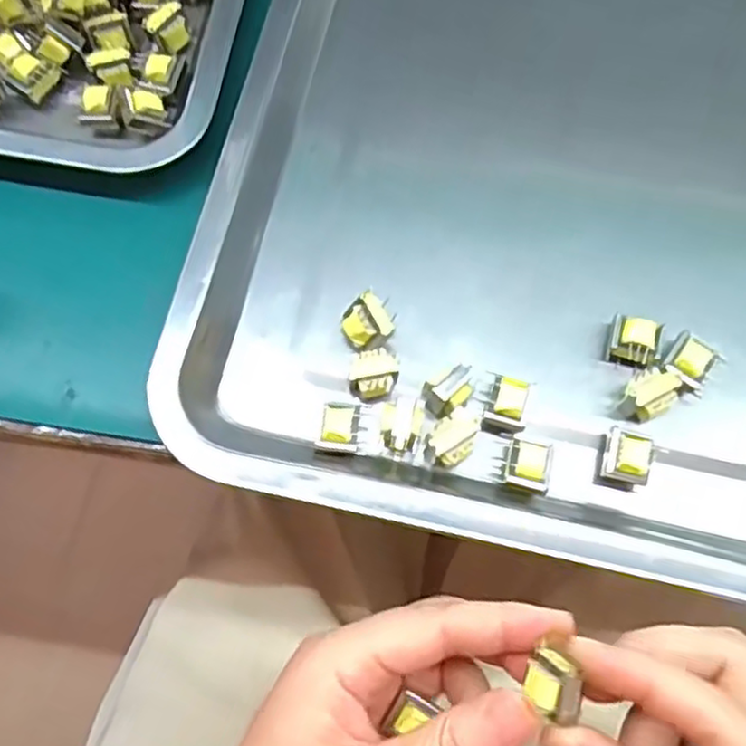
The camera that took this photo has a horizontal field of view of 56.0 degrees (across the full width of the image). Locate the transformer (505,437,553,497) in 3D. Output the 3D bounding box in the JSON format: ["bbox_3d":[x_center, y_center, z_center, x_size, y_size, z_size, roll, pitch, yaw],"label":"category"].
[{"bbox_3d":[0.059,0.037,0.272,0.017,0.017,0.018,12,74,4],"label":"transformer"}]

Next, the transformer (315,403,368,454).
[{"bbox_3d":[-0.012,0.021,0.273,0.015,0.017,0.020,16,75,5],"label":"transformer"}]

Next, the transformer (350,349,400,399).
[{"bbox_3d":[0.001,0.001,0.281,0.019,0.019,0.019,-11,74,-3],"label":"transformer"}]

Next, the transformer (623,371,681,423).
[{"bbox_3d":[0.110,0.009,0.279,0.019,0.017,0.016,-26,75,-7],"label":"transformer"}]

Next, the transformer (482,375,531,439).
[{"bbox_3d":[0.053,0.014,0.279,0.016,0.017,0.022,15,75,4],"label":"transformer"}]

